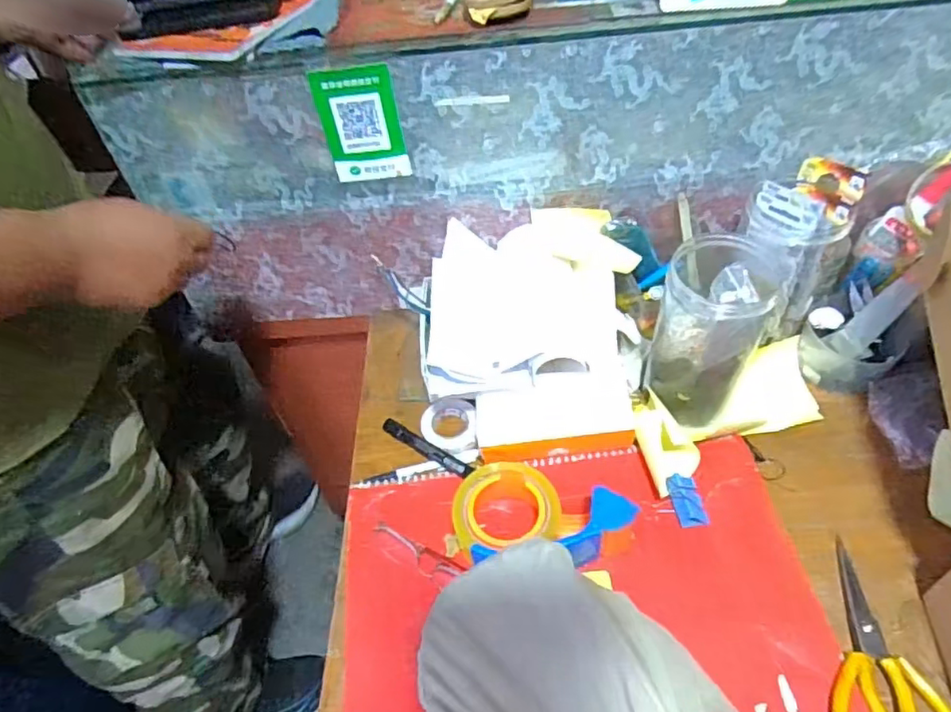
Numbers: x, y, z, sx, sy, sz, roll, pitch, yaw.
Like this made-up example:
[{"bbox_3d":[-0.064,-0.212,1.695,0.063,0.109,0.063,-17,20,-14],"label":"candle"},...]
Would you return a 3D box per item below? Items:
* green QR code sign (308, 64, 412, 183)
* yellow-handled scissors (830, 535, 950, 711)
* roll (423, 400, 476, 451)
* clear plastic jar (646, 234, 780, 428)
[{"bbox_3d":[-0.116,-0.235,0.632,0.077,0.121,0.005,-4,51,2],"label":"green QR code sign"},{"bbox_3d":[0.337,0.252,0.500,0.096,0.008,0.194,6,50,12],"label":"yellow-handled scissors"},{"bbox_3d":[-0.030,0.076,0.679,0.059,0.026,0.050,-4,49,3],"label":"roll"},{"bbox_3d":[0.233,-0.021,0.618,0.094,0.184,0.089,-3,49,4],"label":"clear plastic jar"}]

